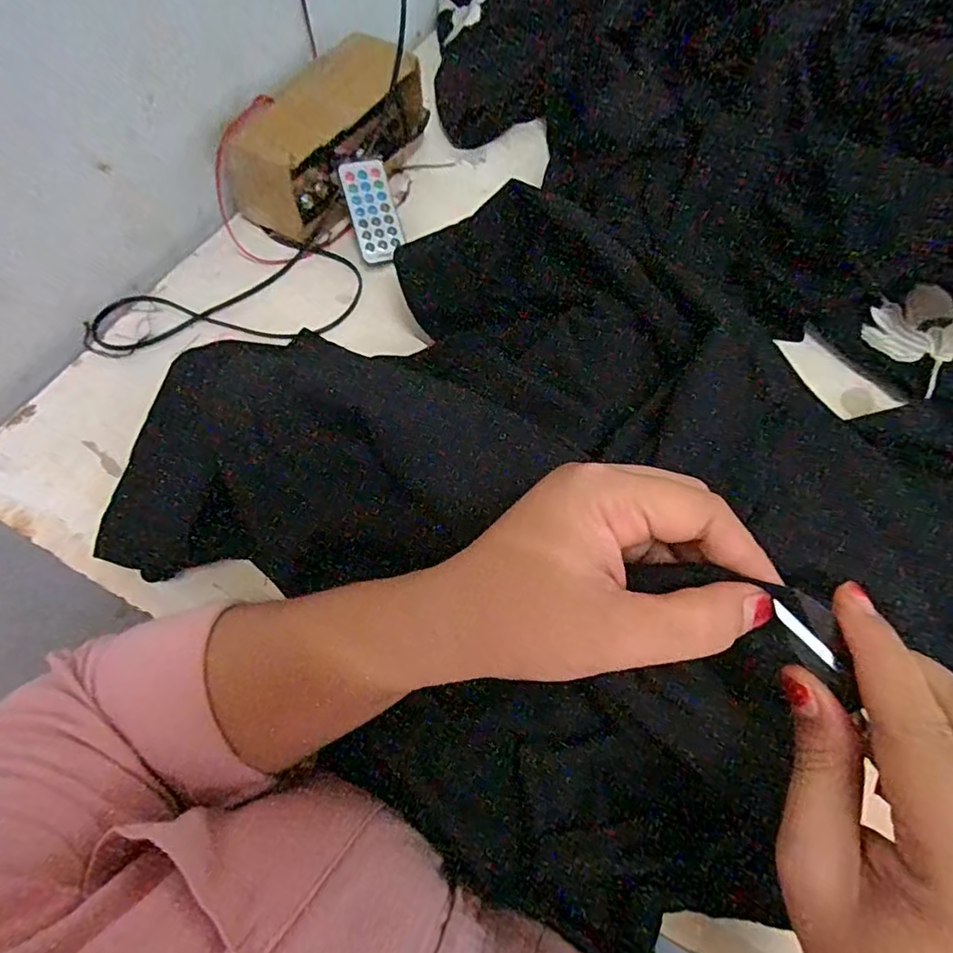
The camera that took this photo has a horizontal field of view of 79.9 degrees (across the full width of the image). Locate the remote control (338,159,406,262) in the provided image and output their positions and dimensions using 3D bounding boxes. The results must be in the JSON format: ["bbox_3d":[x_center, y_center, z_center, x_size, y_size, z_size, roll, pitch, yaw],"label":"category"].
[{"bbox_3d":[-0.086,-0.221,0.476,0.042,0.005,0.079,-20,99,-20],"label":"remote control"}]

